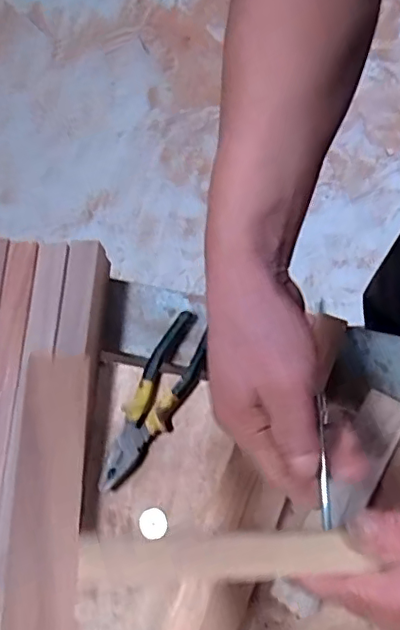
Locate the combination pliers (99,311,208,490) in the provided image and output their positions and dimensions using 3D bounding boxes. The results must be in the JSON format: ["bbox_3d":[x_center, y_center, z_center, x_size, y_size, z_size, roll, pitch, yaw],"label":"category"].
[{"bbox_3d":[-0.045,0.087,0.570,0.051,0.022,0.189,28,77,12],"label":"combination pliers"}]

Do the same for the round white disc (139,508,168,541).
[{"bbox_3d":[-0.045,0.201,0.542,0.028,0.004,0.028,-3,72,10],"label":"round white disc"}]

